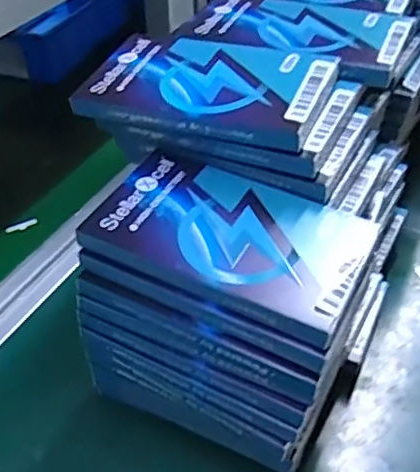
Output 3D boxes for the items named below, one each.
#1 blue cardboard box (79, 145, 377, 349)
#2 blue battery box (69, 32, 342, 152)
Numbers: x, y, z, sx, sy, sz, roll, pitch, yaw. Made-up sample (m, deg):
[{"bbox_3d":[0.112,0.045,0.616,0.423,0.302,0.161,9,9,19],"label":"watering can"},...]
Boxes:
[{"bbox_3d":[0.009,0.001,0.310,0.130,0.018,0.079,17,46,20],"label":"blue cardboard box"},{"bbox_3d":[0.000,-0.087,0.354,0.129,0.020,0.083,14,45,18],"label":"blue battery box"}]

